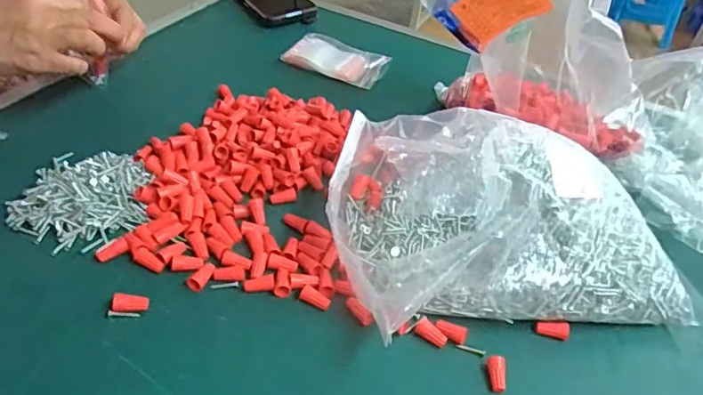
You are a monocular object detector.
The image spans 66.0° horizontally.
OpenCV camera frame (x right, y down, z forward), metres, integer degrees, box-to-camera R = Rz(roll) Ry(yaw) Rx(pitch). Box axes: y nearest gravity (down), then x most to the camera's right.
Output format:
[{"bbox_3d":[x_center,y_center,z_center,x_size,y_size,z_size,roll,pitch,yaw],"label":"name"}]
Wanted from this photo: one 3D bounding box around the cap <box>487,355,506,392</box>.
[{"bbox_3d":[0.098,0.117,0.361,0.013,0.009,0.023,3,43,-2],"label":"cap"}]

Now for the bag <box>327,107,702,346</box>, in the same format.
[{"bbox_3d":[0.114,0.002,0.417,0.257,0.103,0.193,-5,44,-10],"label":"bag"}]

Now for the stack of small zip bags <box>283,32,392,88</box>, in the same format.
[{"bbox_3d":[-0.016,-0.169,0.657,0.117,0.014,0.069,24,51,17],"label":"stack of small zip bags"}]

